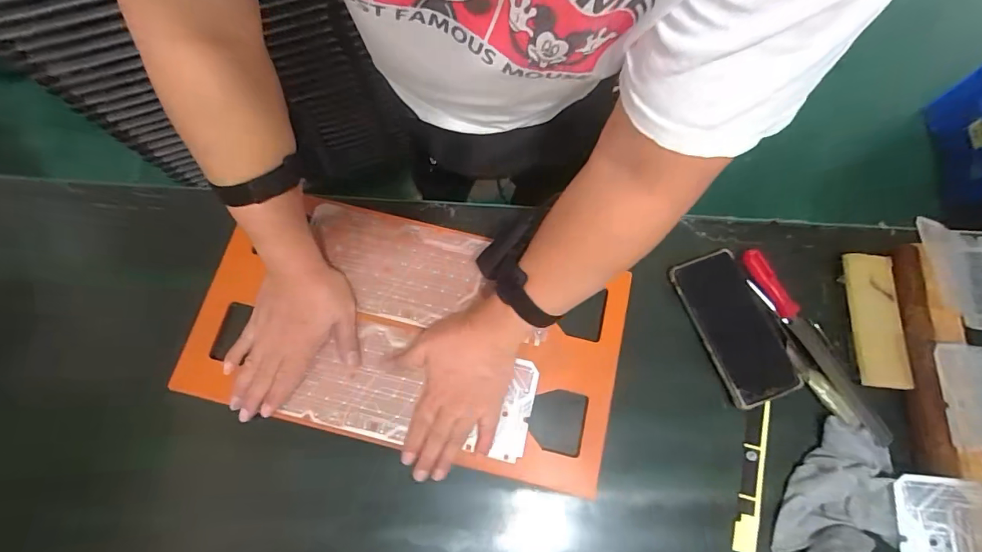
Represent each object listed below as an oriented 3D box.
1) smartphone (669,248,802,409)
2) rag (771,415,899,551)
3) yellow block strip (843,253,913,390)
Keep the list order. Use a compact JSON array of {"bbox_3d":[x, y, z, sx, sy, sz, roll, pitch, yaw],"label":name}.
[{"bbox_3d":[0.268,0.051,0.496,0.083,0.014,0.163,-20,75,-6],"label":"smartphone"},{"bbox_3d":[0.345,0.245,0.448,0.107,0.021,0.193,11,74,2],"label":"rag"},{"bbox_3d":[0.426,0.046,0.503,0.044,0.015,0.147,5,74,0],"label":"yellow block strip"}]

